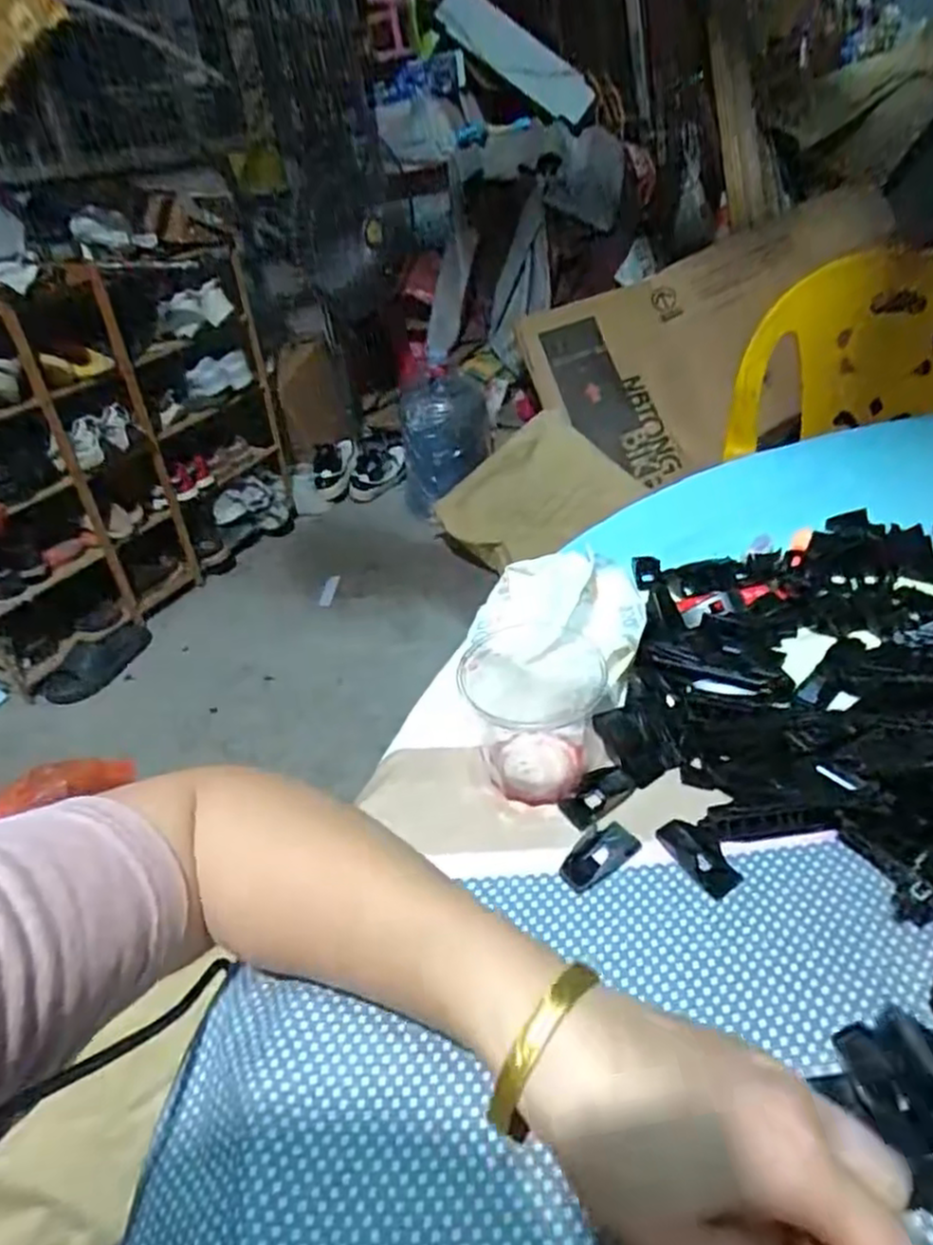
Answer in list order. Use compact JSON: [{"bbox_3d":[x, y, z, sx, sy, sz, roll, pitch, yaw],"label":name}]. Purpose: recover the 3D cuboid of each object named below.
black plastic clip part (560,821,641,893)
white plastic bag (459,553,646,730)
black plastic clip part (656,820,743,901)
[{"bbox_3d":[0.063,0.113,0.346,0.042,0.004,0.023,-27,40,-24],"label":"black plastic clip part"},{"bbox_3d":[0.057,0.000,0.439,0.108,0.042,0.154,-2,36,7],"label":"white plastic bag"},{"bbox_3d":[0.112,0.111,0.340,0.021,0.007,0.040,-25,40,-23],"label":"black plastic clip part"}]

